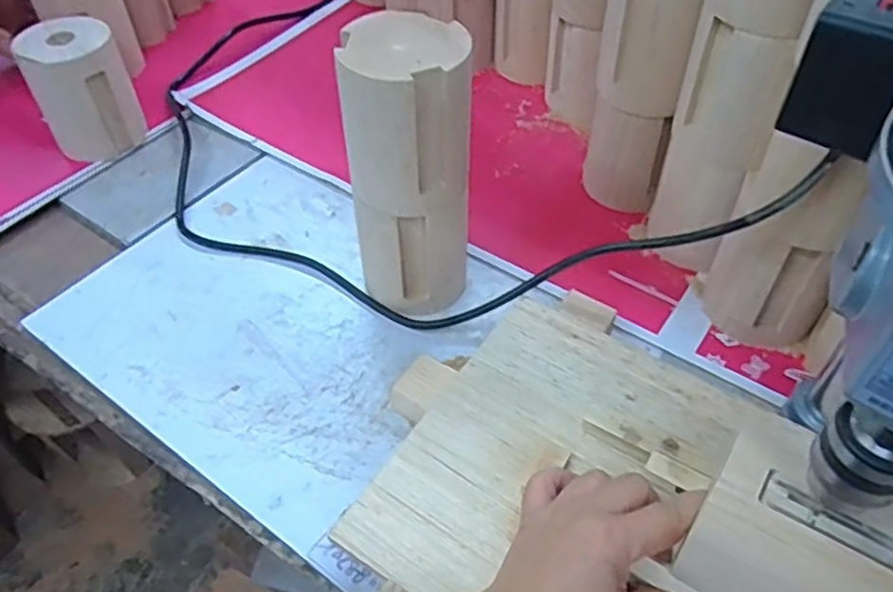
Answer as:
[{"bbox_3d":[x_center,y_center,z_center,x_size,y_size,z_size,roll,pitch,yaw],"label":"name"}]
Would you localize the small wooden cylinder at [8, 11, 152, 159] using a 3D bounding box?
[{"bbox_3d":[-0.330,-0.186,0.634,0.081,0.109,0.062,-29,55,-20],"label":"small wooden cylinder"}]

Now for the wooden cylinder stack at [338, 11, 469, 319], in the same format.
[{"bbox_3d":[-0.024,-0.077,0.473,0.079,0.201,0.078,3,50,5],"label":"wooden cylinder stack"}]

